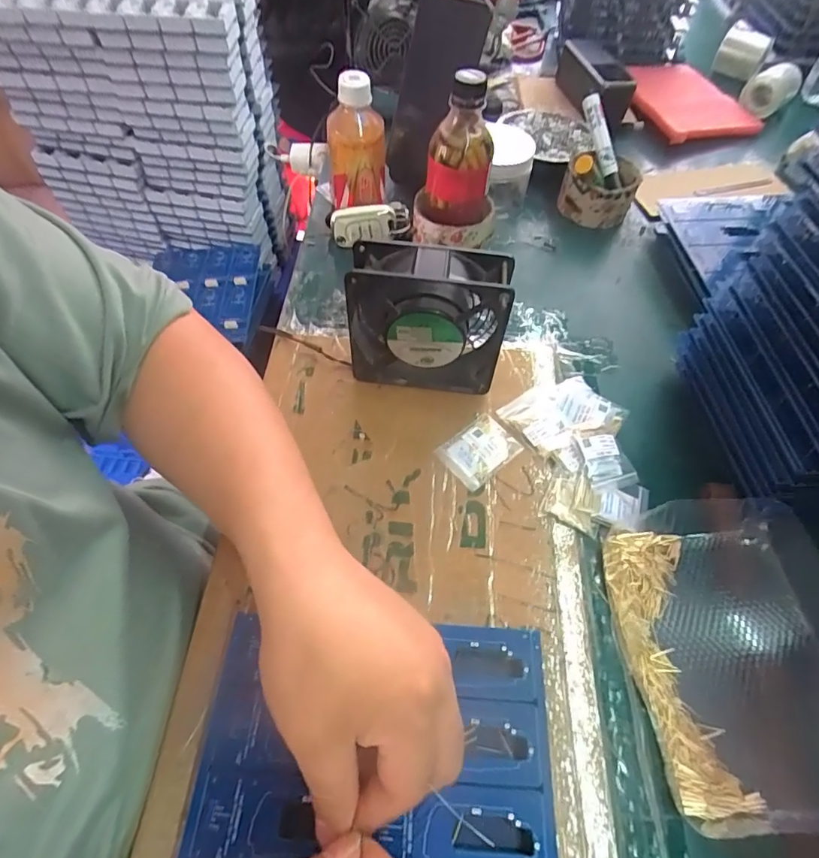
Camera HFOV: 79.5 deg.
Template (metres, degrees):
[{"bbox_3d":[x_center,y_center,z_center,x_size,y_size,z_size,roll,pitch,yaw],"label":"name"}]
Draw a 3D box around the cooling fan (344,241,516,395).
[{"bbox_3d":[0.014,-0.084,0.399,0.120,0.124,0.039,8,57,5],"label":"cooling fan"}]

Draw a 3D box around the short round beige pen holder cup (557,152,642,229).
[{"bbox_3d":[0.219,-0.281,0.579,0.085,0.054,0.076,17,58,10],"label":"short round beige pen holder cup"}]

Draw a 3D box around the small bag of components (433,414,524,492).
[{"bbox_3d":[0.056,0.017,0.405,0.058,0.007,0.045,-35,64,-21],"label":"small bag of components"}]

